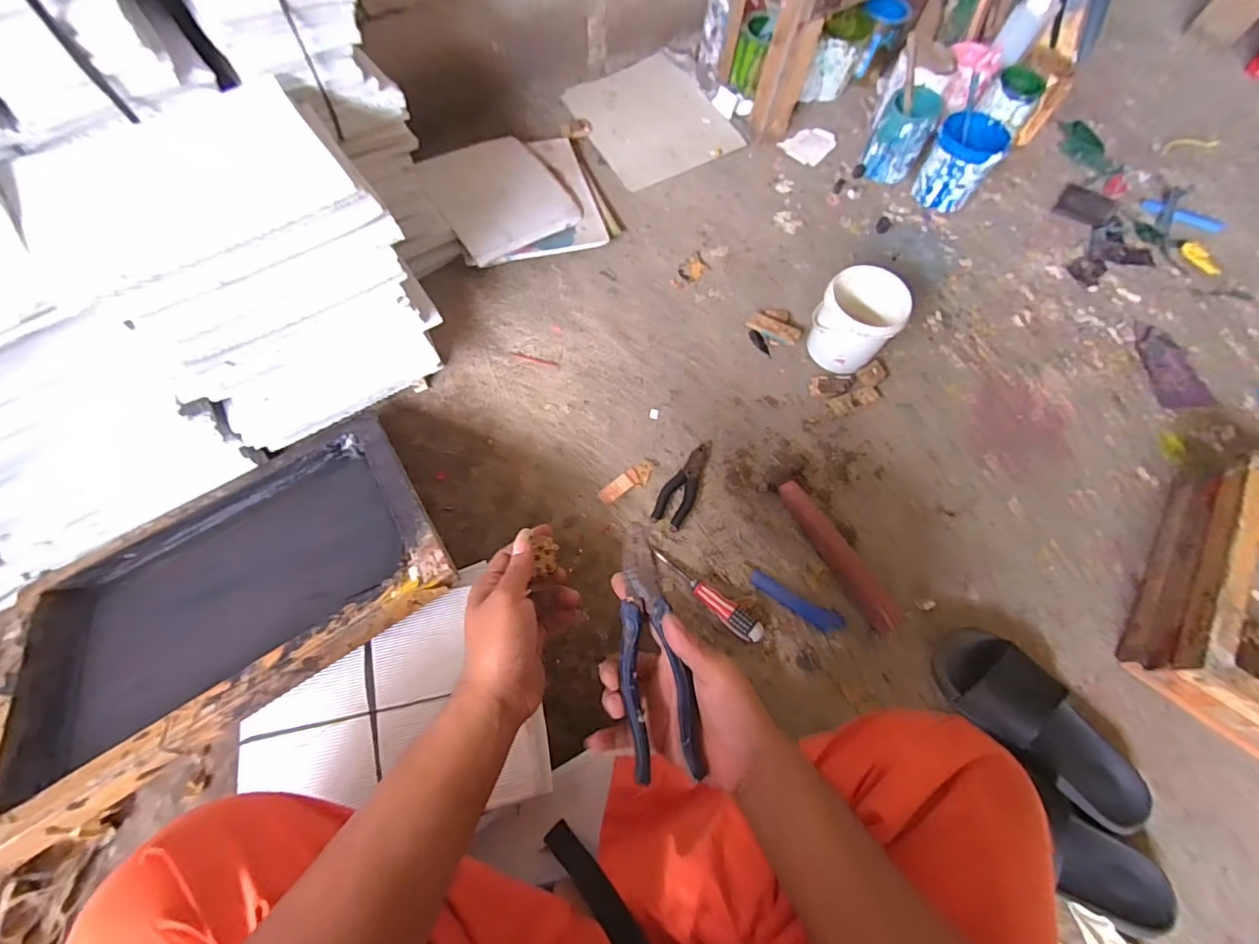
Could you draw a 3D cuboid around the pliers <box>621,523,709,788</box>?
[{"bbox_3d":[0.018,0.136,0.422,0.050,0.013,0.190,-8,70,-4],"label":"pliers"}]

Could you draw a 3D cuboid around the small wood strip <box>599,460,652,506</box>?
[{"bbox_3d":[-0.002,0.014,0.789,0.094,0.015,0.032,-32,73,-12],"label":"small wood strip"}]

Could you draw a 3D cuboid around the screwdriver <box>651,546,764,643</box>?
[{"bbox_3d":[0.100,0.166,0.719,0.179,0.035,0.033,36,73,12],"label":"screwdriver"}]

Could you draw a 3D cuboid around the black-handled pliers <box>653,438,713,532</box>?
[{"bbox_3d":[0.081,0.014,0.790,0.047,0.017,0.153,24,71,8],"label":"black-handled pliers"}]

